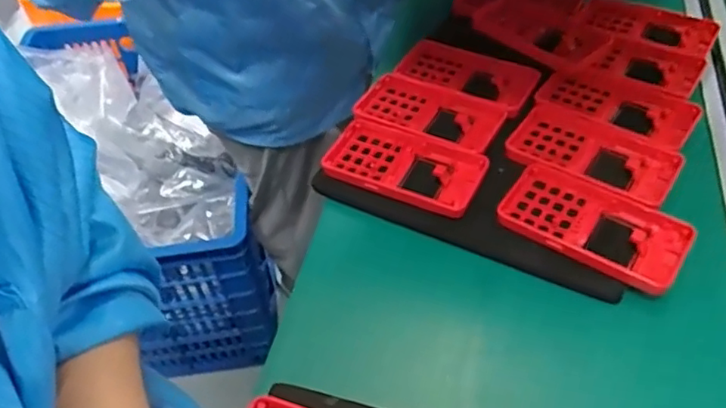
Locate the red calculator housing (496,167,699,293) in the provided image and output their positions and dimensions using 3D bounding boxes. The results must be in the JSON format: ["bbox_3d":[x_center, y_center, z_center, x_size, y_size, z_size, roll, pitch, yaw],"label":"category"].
[{"bbox_3d":[0.162,0.013,0.423,0.122,0.011,0.067,29,57,26],"label":"red calculator housing"}]

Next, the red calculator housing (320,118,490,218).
[{"bbox_3d":[0.030,-0.033,0.472,0.124,0.011,0.067,21,54,21],"label":"red calculator housing"}]

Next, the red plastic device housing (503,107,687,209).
[{"bbox_3d":[0.181,-0.040,0.471,0.120,0.019,0.073,27,56,25],"label":"red plastic device housing"}]

